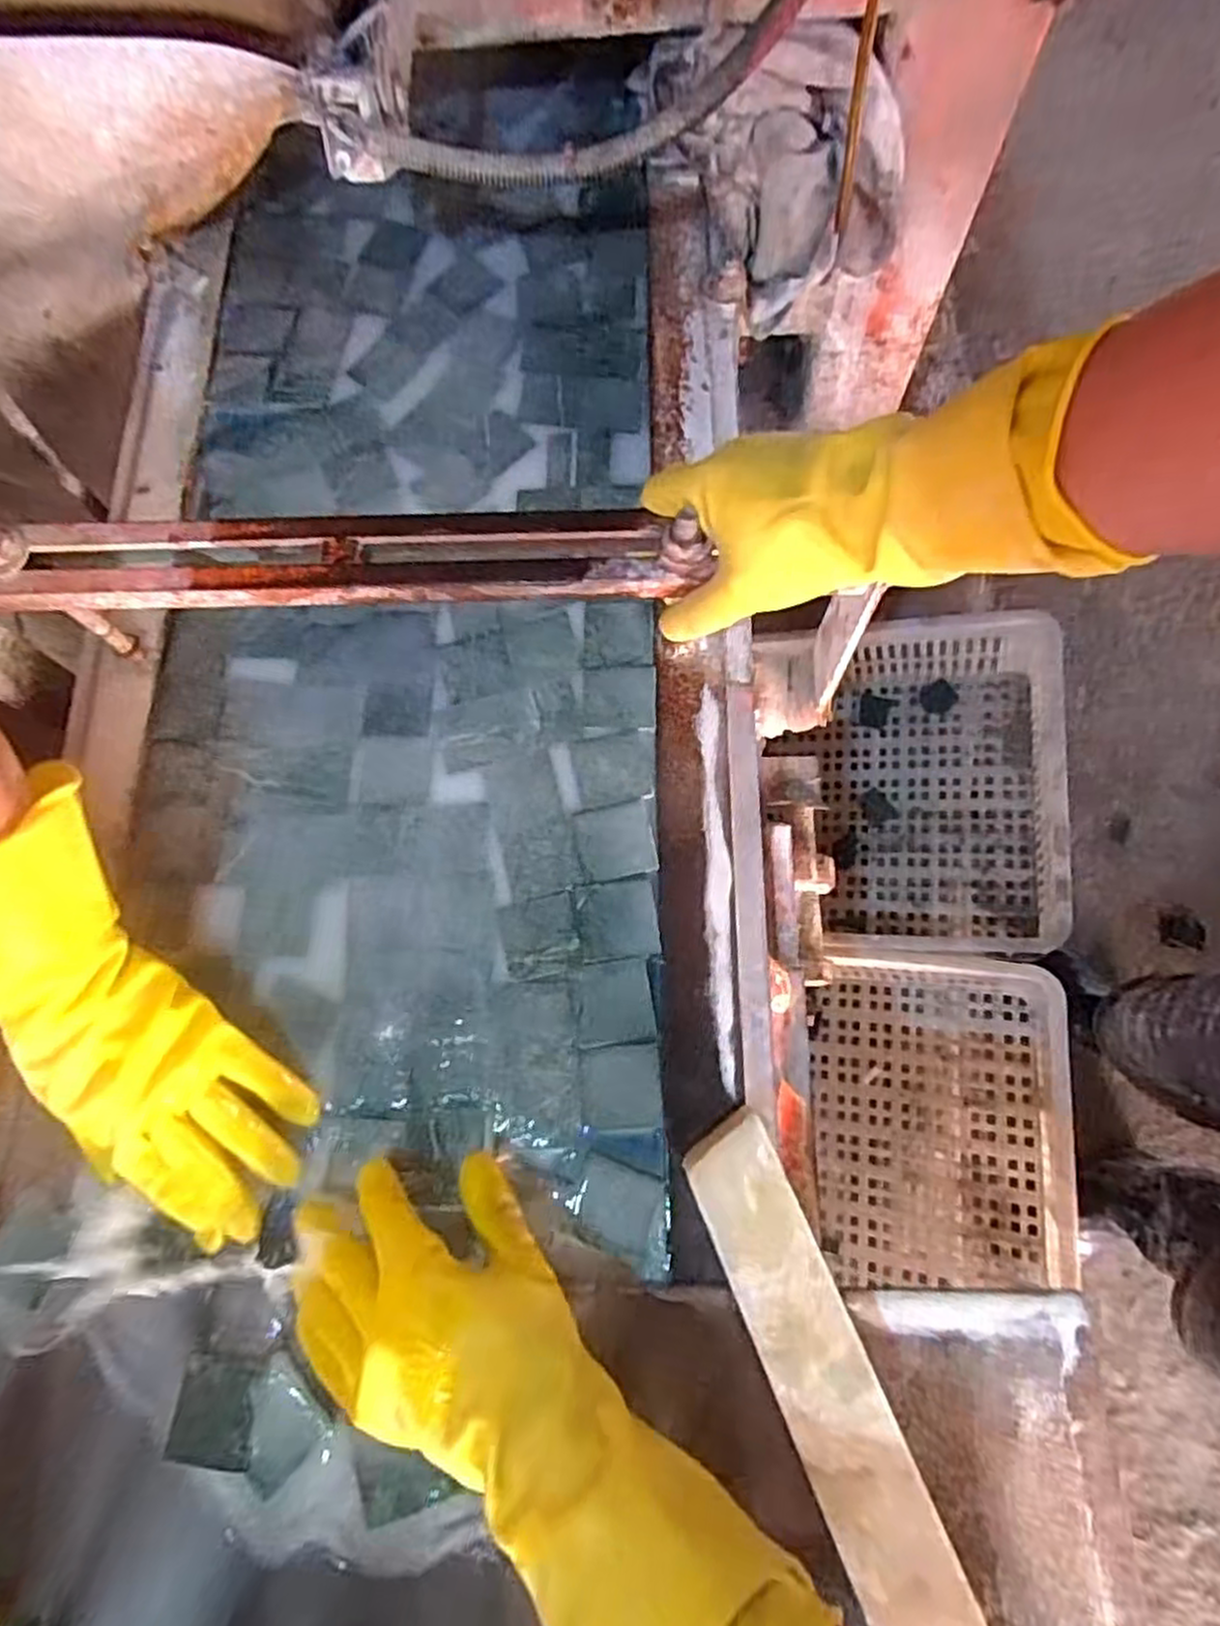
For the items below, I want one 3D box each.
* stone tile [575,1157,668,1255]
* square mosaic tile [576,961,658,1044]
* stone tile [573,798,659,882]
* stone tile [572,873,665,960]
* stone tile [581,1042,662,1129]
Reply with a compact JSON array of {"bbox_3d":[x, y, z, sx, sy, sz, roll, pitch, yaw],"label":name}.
[{"bbox_3d":[0.005,0.231,0.446,0.048,0.004,0.042,20,78,6],"label":"stone tile"},{"bbox_3d":[0.003,0.118,0.472,0.047,0.004,0.048,-6,76,0],"label":"square mosaic tile"},{"bbox_3d":[0.004,0.018,0.495,0.048,0.004,0.048,-12,76,-1],"label":"stone tile"},{"bbox_3d":[0.005,0.068,0.484,0.050,0.004,0.049,-8,76,-1],"label":"stone tile"},{"bbox_3d":[0.006,0.167,0.462,0.048,0.004,0.048,-4,76,0],"label":"stone tile"}]

